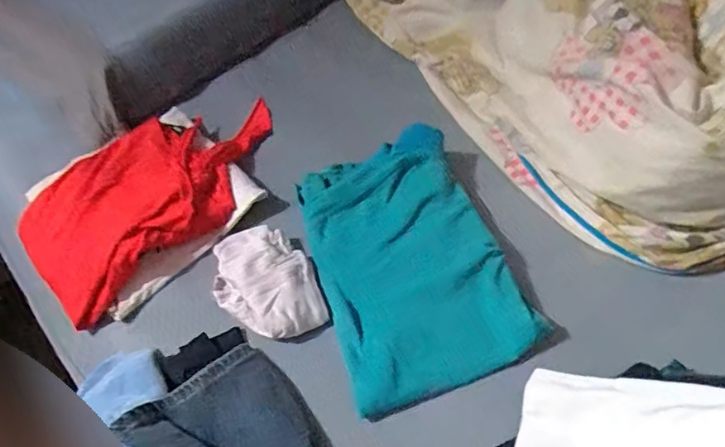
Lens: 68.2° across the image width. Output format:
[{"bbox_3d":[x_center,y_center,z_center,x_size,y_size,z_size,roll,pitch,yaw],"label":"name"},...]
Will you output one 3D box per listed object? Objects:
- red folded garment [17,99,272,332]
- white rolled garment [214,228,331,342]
[{"bbox_3d":[-0.265,-0.045,0.712,0.346,0.101,0.206,-37,60,-22],"label":"red folded garment"},{"bbox_3d":[-0.117,0.063,0.624,0.106,0.026,0.158,-25,56,-15],"label":"white rolled garment"}]

